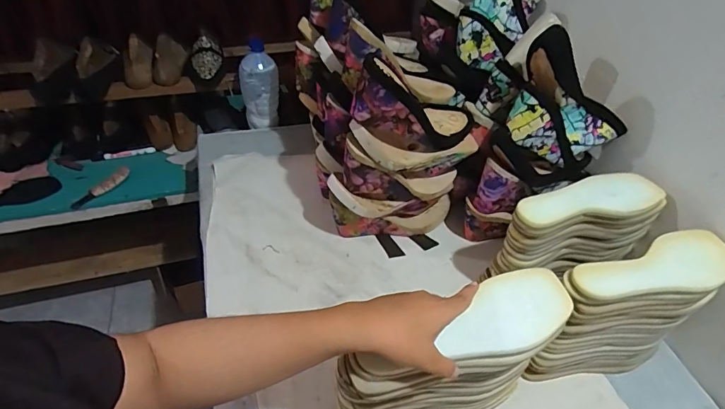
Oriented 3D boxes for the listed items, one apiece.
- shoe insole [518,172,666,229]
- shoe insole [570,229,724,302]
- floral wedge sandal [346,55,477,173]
[{"bbox_3d":[0.331,-0.009,0.638,0.229,0.013,0.071,-11,54,-14],"label":"shoe insole"},{"bbox_3d":[0.375,0.083,0.546,0.227,0.013,0.081,-16,48,-18],"label":"shoe insole"},{"bbox_3d":[0.067,-0.119,0.663,0.255,0.126,0.076,17,30,-47],"label":"floral wedge sandal"}]

